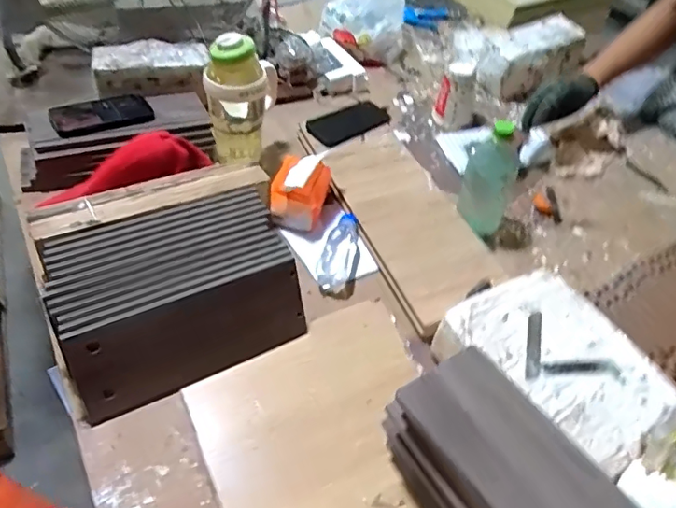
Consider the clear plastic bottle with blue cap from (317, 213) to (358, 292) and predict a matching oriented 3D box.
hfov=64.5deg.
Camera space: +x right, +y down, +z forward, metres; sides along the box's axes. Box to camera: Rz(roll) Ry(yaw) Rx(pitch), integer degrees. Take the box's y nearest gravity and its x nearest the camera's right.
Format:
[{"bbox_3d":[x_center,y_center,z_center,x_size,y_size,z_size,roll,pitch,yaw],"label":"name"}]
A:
[{"bbox_3d":[0.004,-0.008,0.864,0.058,0.040,0.151,11,49,3],"label":"clear plastic bottle with blue cap"}]

